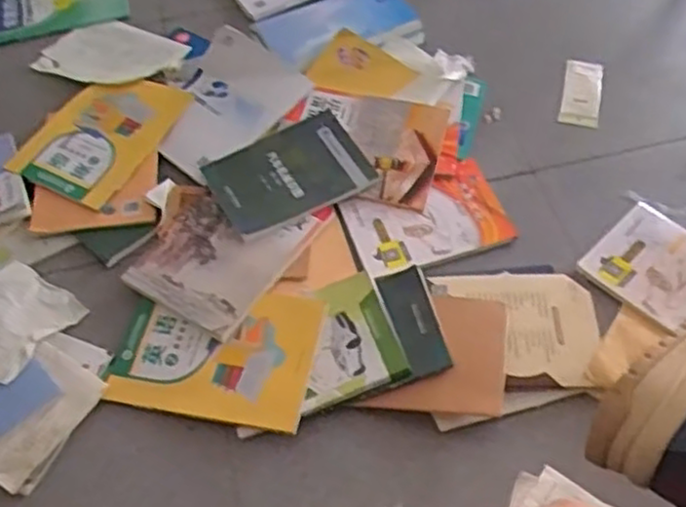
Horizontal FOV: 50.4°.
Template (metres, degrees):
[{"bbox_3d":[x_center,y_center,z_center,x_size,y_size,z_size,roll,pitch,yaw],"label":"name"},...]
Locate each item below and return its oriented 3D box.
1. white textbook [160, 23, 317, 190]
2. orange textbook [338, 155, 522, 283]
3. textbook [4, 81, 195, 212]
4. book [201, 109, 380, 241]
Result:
[{"bbox_3d":[-0.214,-0.262,1.296,0.201,0.022,0.275,37,74,15],"label":"white textbook"},{"bbox_3d":[0.136,-0.051,1.168,0.260,0.020,0.174,-18,56,-15],"label":"orange textbook"},{"bbox_3d":[-0.435,-0.214,1.298,0.216,0.022,0.278,25,60,17],"label":"textbook"},{"bbox_3d":[-0.087,-0.135,1.222,0.250,0.016,0.183,-28,60,-16],"label":"book"}]

